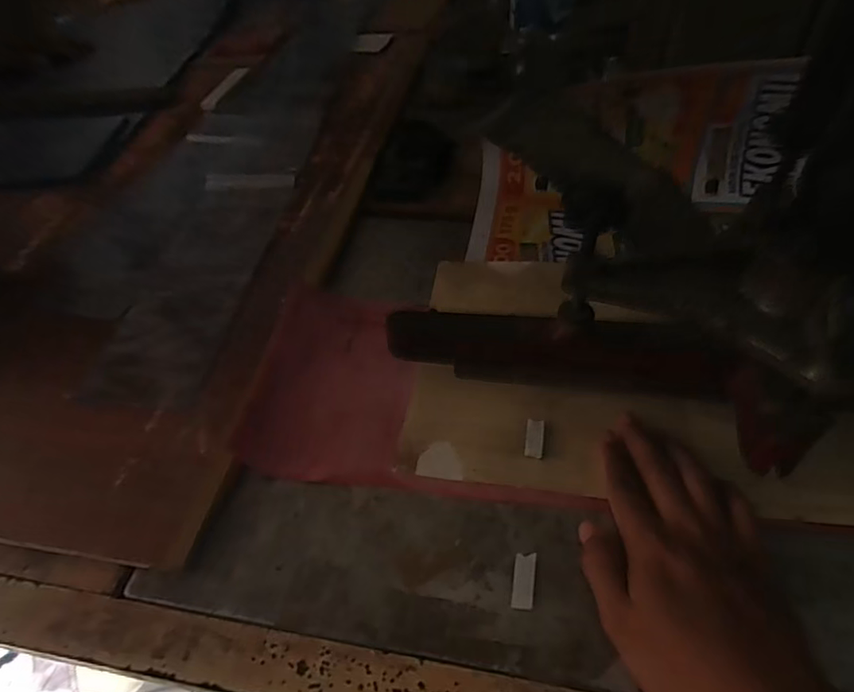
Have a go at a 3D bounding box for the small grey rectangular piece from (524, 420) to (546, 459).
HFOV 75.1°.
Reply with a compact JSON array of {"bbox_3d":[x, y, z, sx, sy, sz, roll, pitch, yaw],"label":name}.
[{"bbox_3d":[0.075,0.063,0.386,0.013,0.004,0.029,6,50,10],"label":"small grey rectangular piece"}]

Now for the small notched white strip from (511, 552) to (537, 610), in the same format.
[{"bbox_3d":[0.057,0.137,0.325,0.012,0.004,0.031,7,54,9],"label":"small notched white strip"}]

